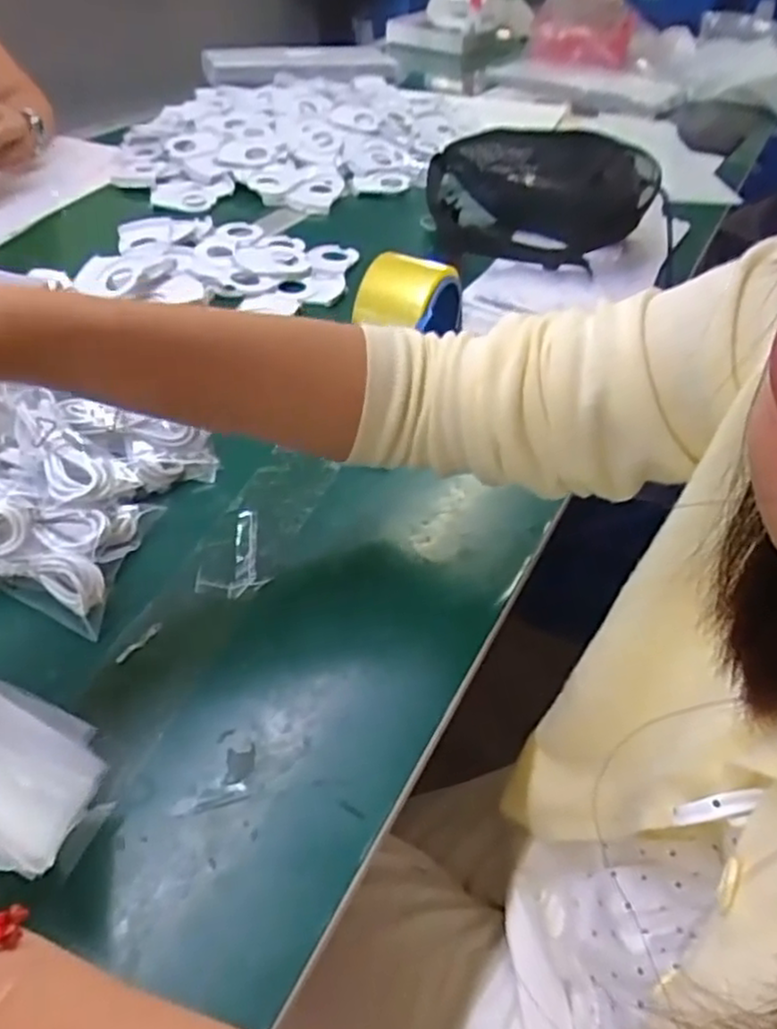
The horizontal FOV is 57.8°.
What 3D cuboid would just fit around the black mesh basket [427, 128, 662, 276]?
[{"bbox_3d":[0.172,-0.382,0.838,0.260,0.096,0.232,15,44,12],"label":"black mesh basket"}]

